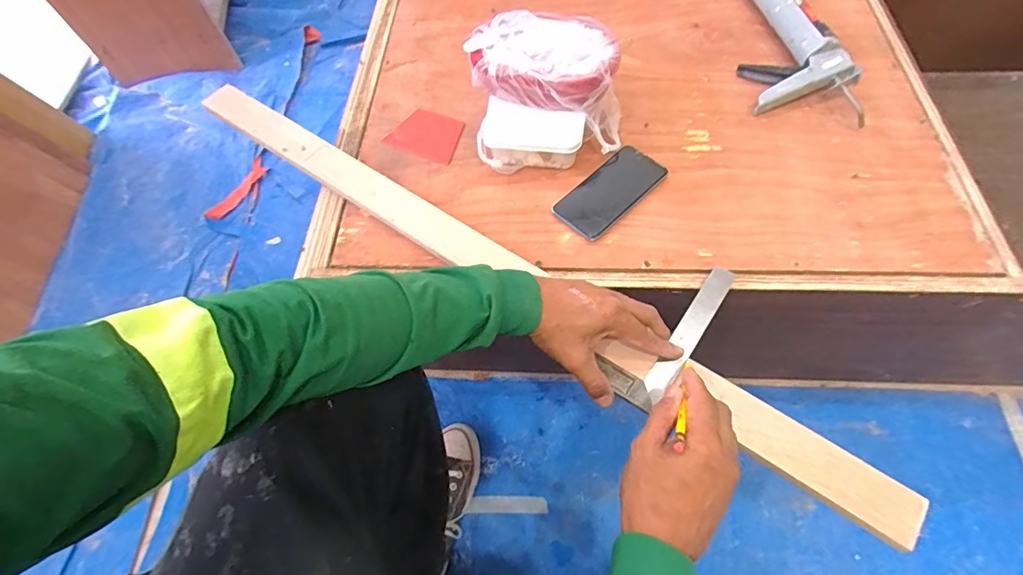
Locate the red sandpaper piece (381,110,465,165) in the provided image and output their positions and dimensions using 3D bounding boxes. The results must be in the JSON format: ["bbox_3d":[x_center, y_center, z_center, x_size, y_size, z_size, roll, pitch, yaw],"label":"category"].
[{"bbox_3d":[-0.121,-0.225,0.709,0.107,0.005,0.084,21,62,18],"label":"red sandpaper piece"}]

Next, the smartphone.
[{"bbox_3d":[0.130,-0.129,0.640,0.147,0.013,0.074,-40,67,-18],"label":"smartphone"}]

